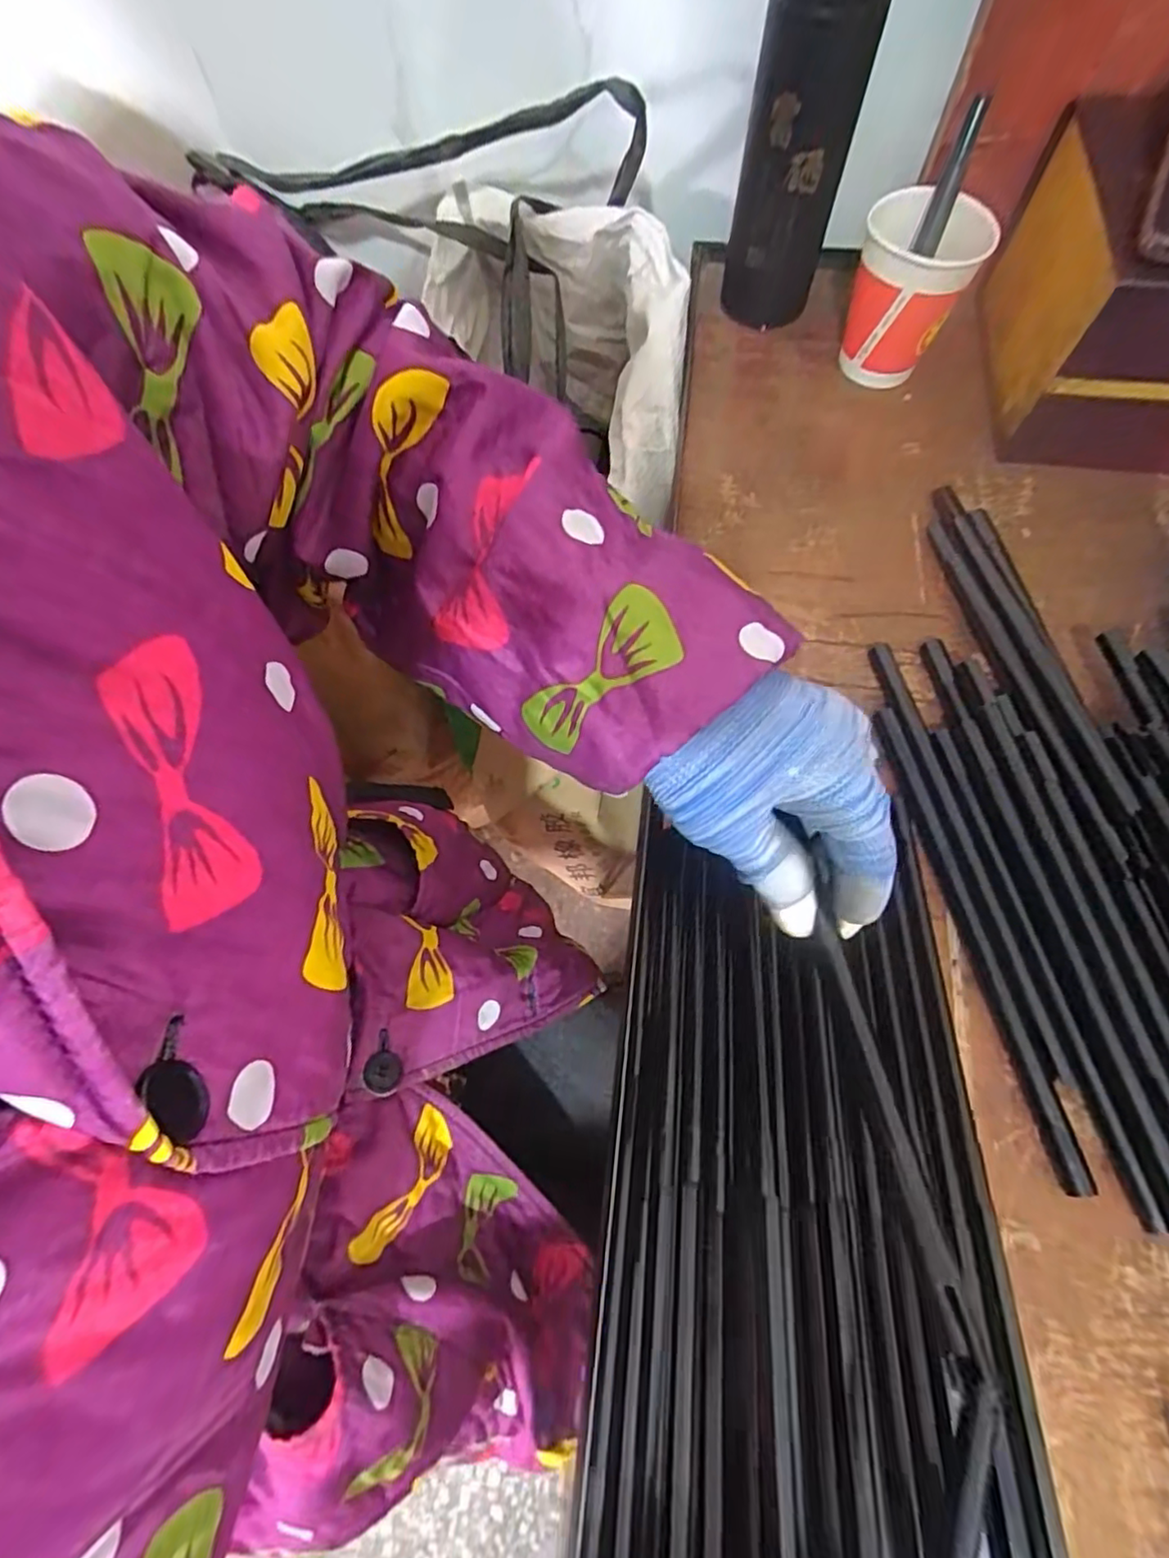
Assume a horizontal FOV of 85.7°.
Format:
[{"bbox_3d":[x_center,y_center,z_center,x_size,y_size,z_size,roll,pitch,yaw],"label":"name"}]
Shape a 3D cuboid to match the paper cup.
[{"bbox_3d":[0.215,-0.325,0.422,0.072,0.086,0.066,-1,67,2],"label":"paper cup"}]

